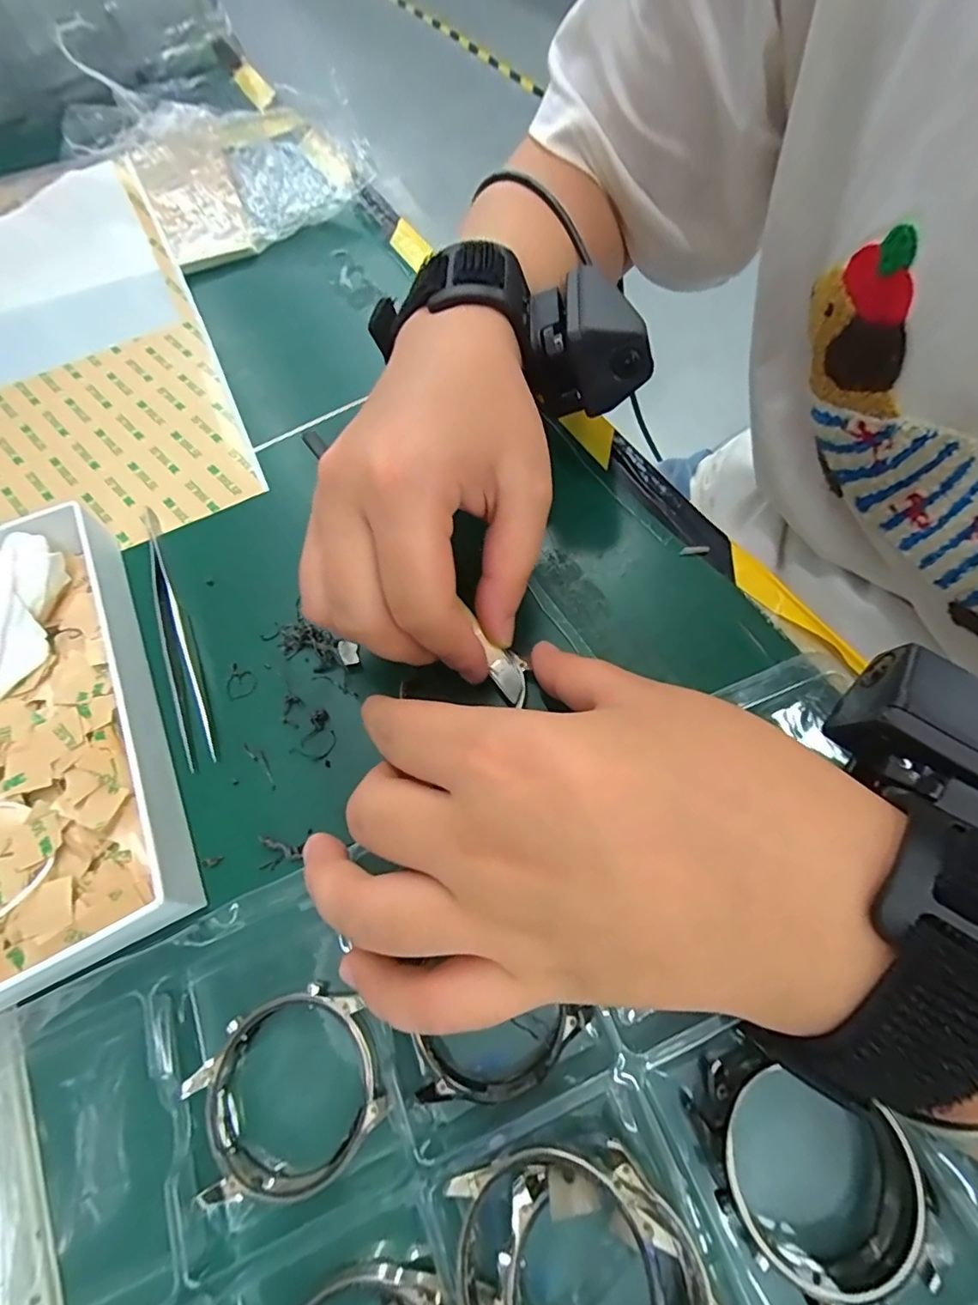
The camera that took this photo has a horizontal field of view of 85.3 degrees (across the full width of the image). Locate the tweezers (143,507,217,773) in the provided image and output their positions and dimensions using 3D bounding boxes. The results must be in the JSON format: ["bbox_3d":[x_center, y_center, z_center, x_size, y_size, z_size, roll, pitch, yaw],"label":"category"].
[{"bbox_3d":[-0.134,-0.012,0.223,0.009,0.004,0.131,-25,65,-8],"label":"tweezers"}]

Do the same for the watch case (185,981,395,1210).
[{"bbox_3d":[-0.057,0.124,0.151,0.051,0.009,0.045,-21,65,-7],"label":"watch case"}]

